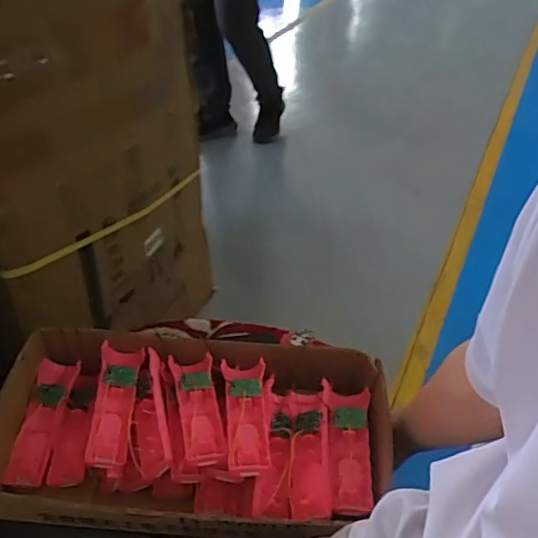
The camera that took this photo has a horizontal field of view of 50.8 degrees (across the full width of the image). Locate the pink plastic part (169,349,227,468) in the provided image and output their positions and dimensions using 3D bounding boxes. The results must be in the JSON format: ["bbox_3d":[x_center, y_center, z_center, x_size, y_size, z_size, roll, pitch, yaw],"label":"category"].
[{"bbox_3d":[-0.087,0.159,0.681,0.051,0.015,0.170,-10,40,-9],"label":"pink plastic part"}]

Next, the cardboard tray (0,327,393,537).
[{"bbox_3d":[-0.096,0.192,0.683,0.459,0.084,0.246,3,40,6],"label":"cardboard tray"}]

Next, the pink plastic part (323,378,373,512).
[{"bbox_3d":[0.089,0.192,0.638,0.052,0.034,0.155,1,40,4],"label":"pink plastic part"}]

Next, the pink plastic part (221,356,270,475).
[{"bbox_3d":[-0.026,0.165,0.666,0.050,0.016,0.166,-6,40,-4],"label":"pink plastic part"}]

